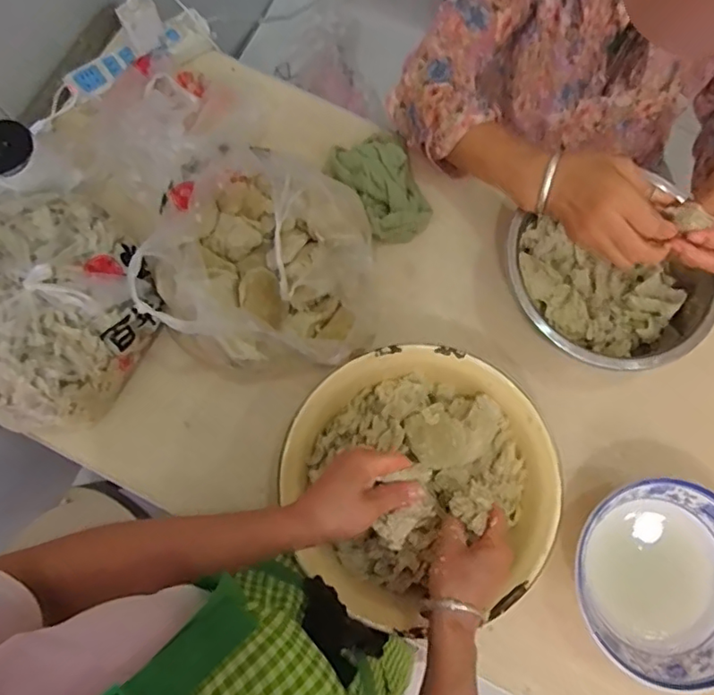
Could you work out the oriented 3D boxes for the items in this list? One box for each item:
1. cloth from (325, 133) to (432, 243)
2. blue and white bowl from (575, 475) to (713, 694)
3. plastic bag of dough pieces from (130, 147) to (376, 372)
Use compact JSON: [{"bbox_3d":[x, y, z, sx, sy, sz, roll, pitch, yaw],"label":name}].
[{"bbox_3d":[0.030,-0.198,0.695,0.096,0.071,0.131,-26,79,-7],"label":"cloth"},{"bbox_3d":[0.325,0.239,0.582,0.180,0.063,0.192,0,77,-1],"label":"blue and white bowl"},{"bbox_3d":[-0.094,-0.084,0.591,0.238,0.149,0.209,24,78,4],"label":"plastic bag of dough pieces"}]

